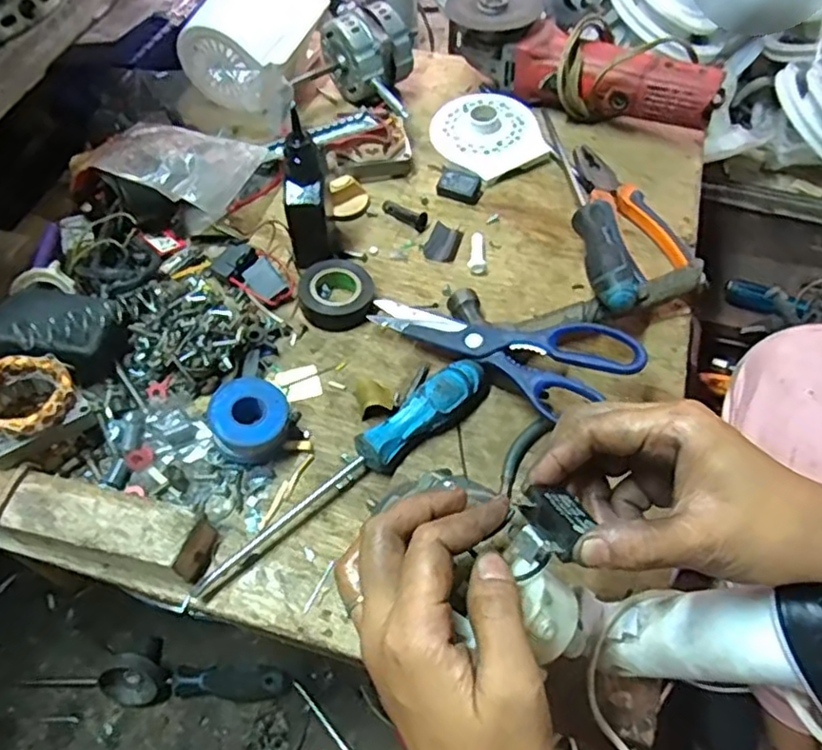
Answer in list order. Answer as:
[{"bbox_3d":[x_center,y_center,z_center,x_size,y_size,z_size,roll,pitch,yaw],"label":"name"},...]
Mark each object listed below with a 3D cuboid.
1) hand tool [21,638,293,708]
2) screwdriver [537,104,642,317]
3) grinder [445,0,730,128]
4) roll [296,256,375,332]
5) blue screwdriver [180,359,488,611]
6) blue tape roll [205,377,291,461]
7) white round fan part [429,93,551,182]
[{"bbox_3d":[-0.260,0.308,0.680,0.264,0.063,0.059,8,57,5],"label":"hand tool"},{"bbox_3d":[0.160,-0.163,0.604,0.040,0.031,0.302,-1,44,-1],"label":"screwdriver"},{"bbox_3d":[0.174,-0.323,0.683,0.286,0.080,0.091,22,59,14],"label":"grinder"},{"bbox_3d":[-0.063,-0.068,0.554,0.062,0.024,0.065,0,56,0],"label":"roll"},{"bbox_3d":[-0.047,0.068,0.462,0.253,0.030,0.033,-35,63,-21],"label":"blue screwdriver"},{"bbox_3d":[-0.116,0.033,0.477,0.053,0.038,0.051,0,56,0],"label":"blue tape roll"},{"bbox_3d":[0.078,-0.249,0.672,0.103,0.023,0.114,-30,62,-19],"label":"white round fan part"}]

